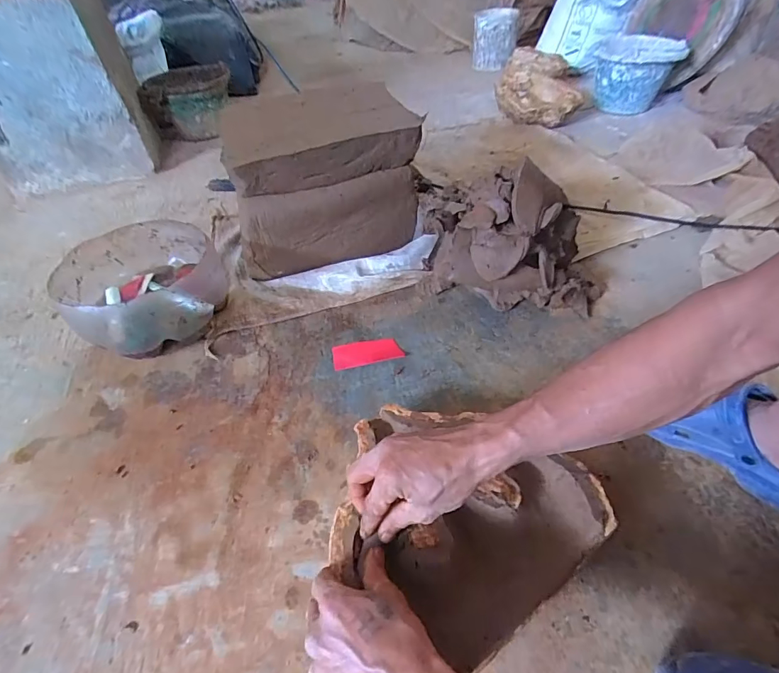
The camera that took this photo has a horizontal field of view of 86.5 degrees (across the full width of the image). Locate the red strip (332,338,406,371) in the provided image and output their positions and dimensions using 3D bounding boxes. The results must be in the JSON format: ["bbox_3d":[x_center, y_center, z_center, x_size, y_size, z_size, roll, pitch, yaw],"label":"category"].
[{"bbox_3d":[-0.037,0.025,0.671,0.109,0.007,0.050,-10,49,-5],"label":"red strip"}]

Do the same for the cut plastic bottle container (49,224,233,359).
[{"bbox_3d":[-0.416,-0.083,0.718,0.234,0.130,0.276,-31,52,-24],"label":"cut plastic bottle container"}]

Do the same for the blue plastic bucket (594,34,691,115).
[{"bbox_3d":[0.731,-0.784,1.243,0.223,0.161,0.209,-2,47,2],"label":"blue plastic bucket"}]

